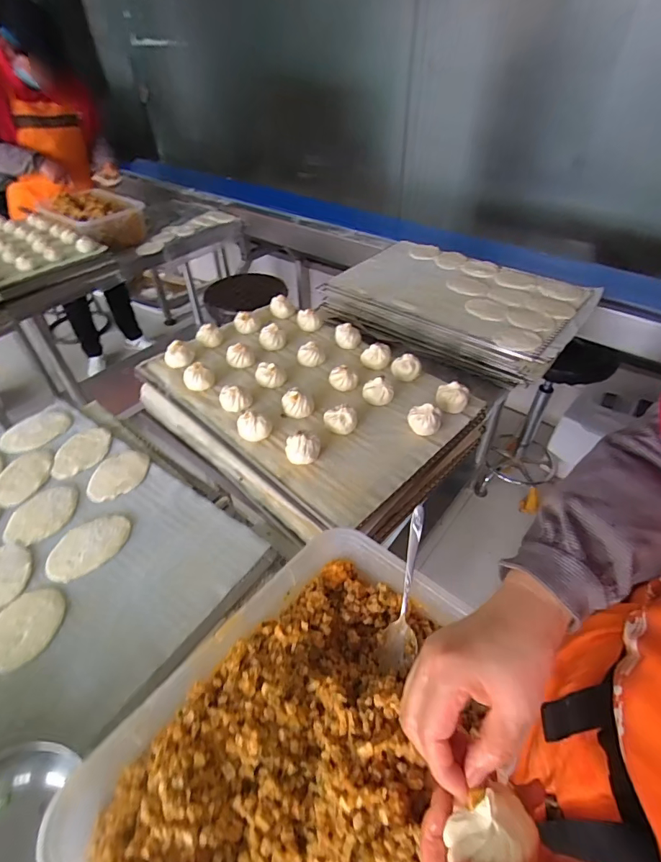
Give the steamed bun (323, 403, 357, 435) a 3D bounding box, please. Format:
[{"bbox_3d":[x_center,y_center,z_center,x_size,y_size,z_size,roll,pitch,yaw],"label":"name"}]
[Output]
[{"bbox_3d":[0.018,-0.018,0.750,0.056,0.044,0.047,-4,45,-2],"label":"steamed bun"}]

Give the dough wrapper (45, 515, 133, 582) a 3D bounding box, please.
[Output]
[{"bbox_3d":[-0.363,0.171,0.648,0.118,0.009,0.081,-26,49,-23],"label":"dough wrapper"}]

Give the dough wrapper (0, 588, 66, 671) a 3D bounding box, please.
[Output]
[{"bbox_3d":[-0.397,0.254,0.561,0.082,0.009,0.097,14,47,15],"label":"dough wrapper"}]

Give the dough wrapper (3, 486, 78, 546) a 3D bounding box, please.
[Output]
[{"bbox_3d":[-0.463,0.134,0.693,0.088,0.006,0.110,4,45,5],"label":"dough wrapper"}]

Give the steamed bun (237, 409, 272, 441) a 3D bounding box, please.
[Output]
[{"bbox_3d":[-0.131,-0.009,0.745,0.057,0.050,0.047,-11,45,-10],"label":"steamed bun"}]

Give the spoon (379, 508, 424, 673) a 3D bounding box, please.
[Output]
[{"bbox_3d":[0.084,0.174,0.476,0.036,0.015,0.180,9,85,10],"label":"spoon"}]

